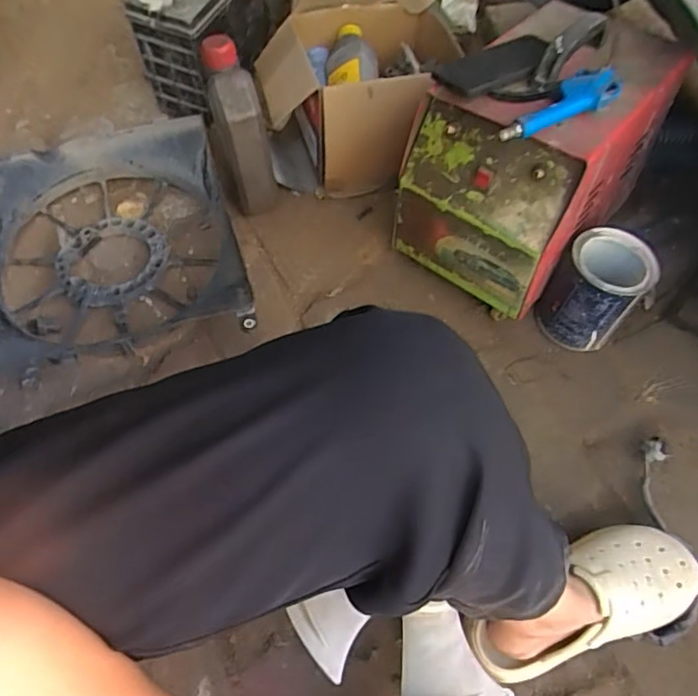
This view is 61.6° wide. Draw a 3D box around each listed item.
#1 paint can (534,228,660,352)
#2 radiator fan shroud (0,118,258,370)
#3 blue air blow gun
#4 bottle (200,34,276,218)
[{"bbox_3d":[0.321,-0.074,0.774,0.103,0.135,0.108,0,62,0],"label":"paint can"},{"bbox_3d":[-0.362,-0.148,0.853,0.368,0.079,0.379,-16,63,-9],"label":"radiator fan shroud"},{"bbox_3d":[0.232,-0.262,0.638,0.147,0.025,0.050,-32,66,-17],"label":"blue air blow gun"},{"bbox_3d":[-0.153,-0.303,0.845,0.078,0.251,0.077,-12,42,-7],"label":"bottle"}]

